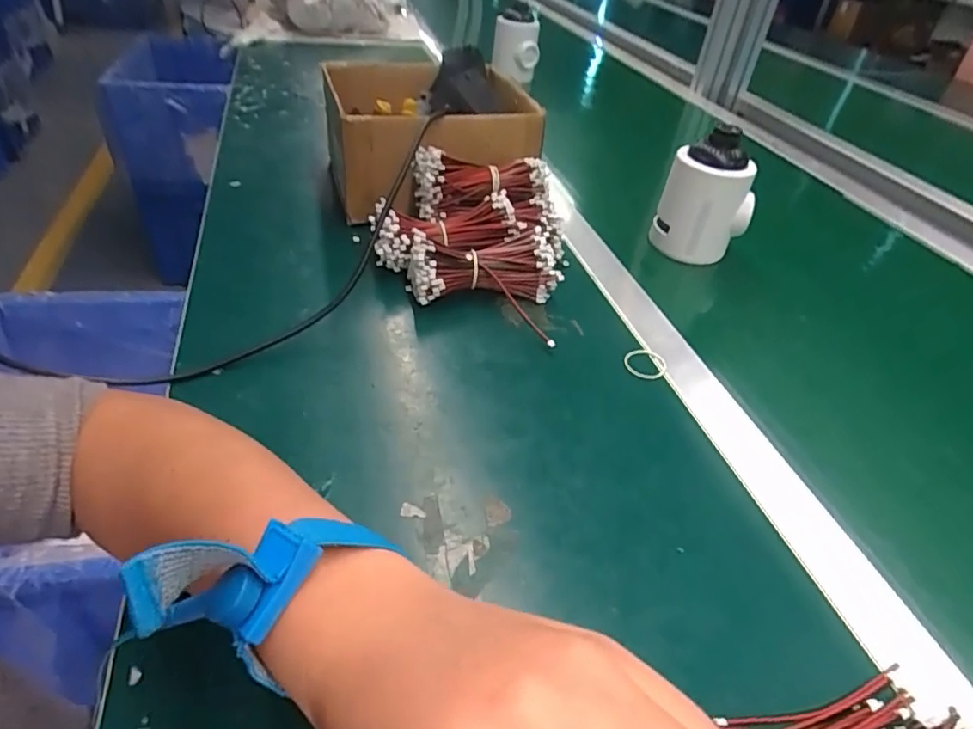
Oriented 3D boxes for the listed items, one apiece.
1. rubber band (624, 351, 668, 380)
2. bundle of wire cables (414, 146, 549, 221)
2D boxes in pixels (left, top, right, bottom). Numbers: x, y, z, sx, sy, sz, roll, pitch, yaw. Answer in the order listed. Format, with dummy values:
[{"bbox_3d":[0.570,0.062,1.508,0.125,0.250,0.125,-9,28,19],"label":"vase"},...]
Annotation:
[{"bbox_3d":[0.125,-0.002,0.454,0.032,0.004,0.031,17,43,13],"label":"rubber band"},{"bbox_3d":[-0.003,-0.176,0.556,0.128,0.052,0.044,-6,43,-12],"label":"bundle of wire cables"}]

